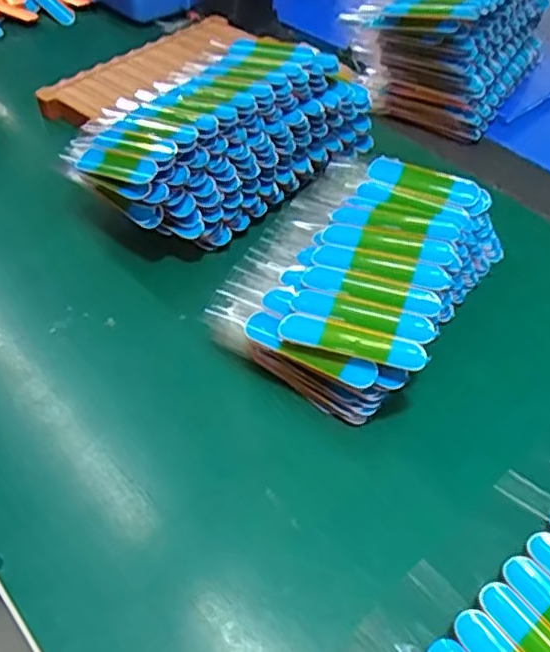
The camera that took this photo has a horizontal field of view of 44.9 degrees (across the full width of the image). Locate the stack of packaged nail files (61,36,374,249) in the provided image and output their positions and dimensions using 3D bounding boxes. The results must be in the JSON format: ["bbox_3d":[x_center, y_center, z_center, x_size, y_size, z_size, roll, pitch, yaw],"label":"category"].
[{"bbox_3d":[-0.030,-0.117,0.394,0.101,0.058,0.183,35,54,26],"label":"stack of packaged nail files"}]

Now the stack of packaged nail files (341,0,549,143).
[{"bbox_3d":[0.128,-0.215,0.482,0.112,0.075,0.153,26,51,20],"label":"stack of packaged nail files"}]

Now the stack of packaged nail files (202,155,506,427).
[{"bbox_3d":[0.048,-0.032,0.335,0.096,0.042,0.154,26,50,19],"label":"stack of packaged nail files"}]

